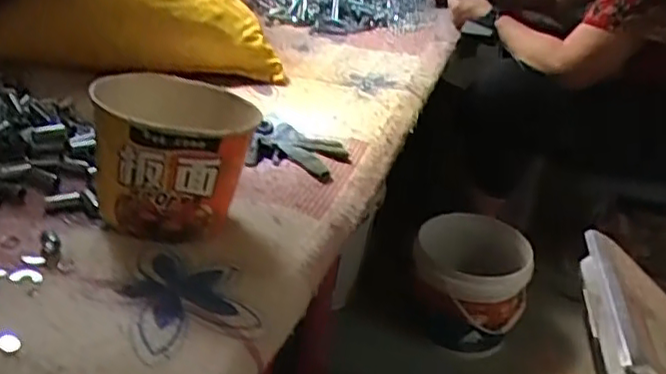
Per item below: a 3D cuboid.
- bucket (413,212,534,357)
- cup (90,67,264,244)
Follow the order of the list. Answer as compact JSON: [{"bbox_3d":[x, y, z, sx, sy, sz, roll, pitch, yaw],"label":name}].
[{"bbox_3d":[0.255,0.184,1.252,0.203,0.198,0.203,4,28,-2],"label":"bucket"},{"bbox_3d":[-0.140,-0.031,0.595,0.129,0.111,0.137,4,28,-2],"label":"cup"}]

